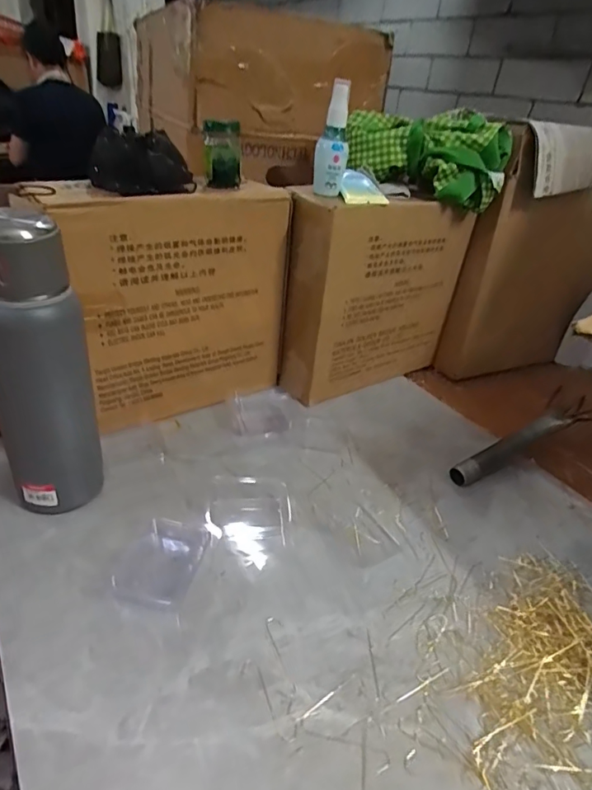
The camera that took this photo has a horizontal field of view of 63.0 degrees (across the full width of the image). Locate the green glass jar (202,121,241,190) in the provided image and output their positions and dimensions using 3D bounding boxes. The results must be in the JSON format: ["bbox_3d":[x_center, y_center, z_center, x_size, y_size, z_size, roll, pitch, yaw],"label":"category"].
[{"bbox_3d":[-0.083,-0.268,0.545,0.041,0.070,0.034,1,32,-11],"label":"green glass jar"}]

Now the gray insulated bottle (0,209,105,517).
[{"bbox_3d":[-0.228,-0.016,0.425,0.075,0.267,0.069,26,36,26],"label":"gray insulated bottle"}]

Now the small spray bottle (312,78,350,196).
[{"bbox_3d":[0.043,-0.296,0.563,0.037,0.117,0.029,9,32,1],"label":"small spray bottle"}]

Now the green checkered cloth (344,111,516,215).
[{"bbox_3d":[0.173,-0.322,0.648,0.209,0.094,0.082,21,34,20],"label":"green checkered cloth"}]

